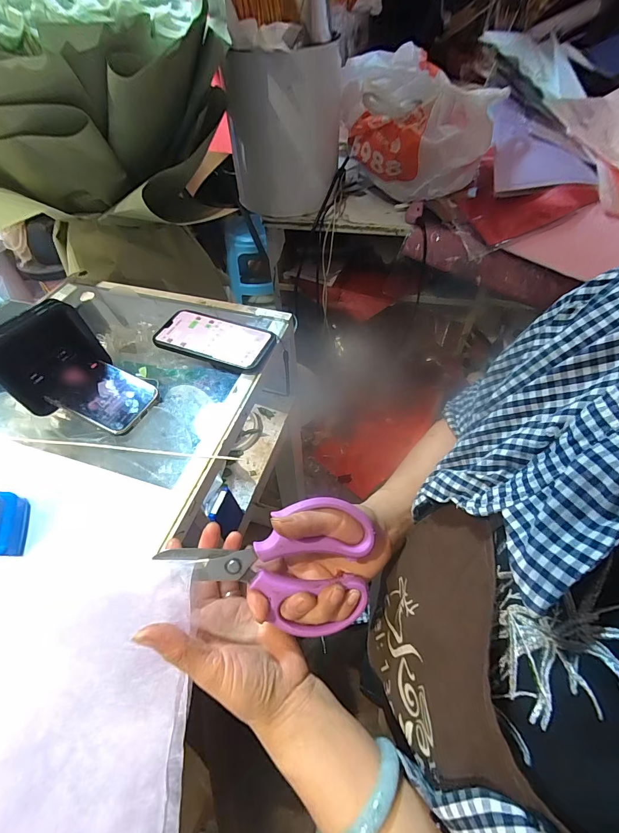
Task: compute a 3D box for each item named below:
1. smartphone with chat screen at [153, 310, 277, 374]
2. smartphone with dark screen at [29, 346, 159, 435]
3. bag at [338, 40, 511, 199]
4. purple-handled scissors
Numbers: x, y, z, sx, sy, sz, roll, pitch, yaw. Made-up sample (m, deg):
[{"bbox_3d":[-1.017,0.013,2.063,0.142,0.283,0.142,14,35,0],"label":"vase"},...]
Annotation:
[{"bbox_3d":[-0.128,-0.106,0.485,0.161,0.015,0.082,21,56,14],"label":"smartphone with chat screen"},{"bbox_3d":[-0.257,-0.033,0.423,0.146,0.008,0.075,23,58,9],"label":"smartphone with dark screen"},{"bbox_3d":[0.202,-0.565,0.701,0.259,0.196,0.197,-3,54,-3],"label":"bag"},{"bbox_3d":[-0.021,0.120,0.265,0.148,0.013,0.100,-15,91,-11],"label":"purple-handled scissors"}]

